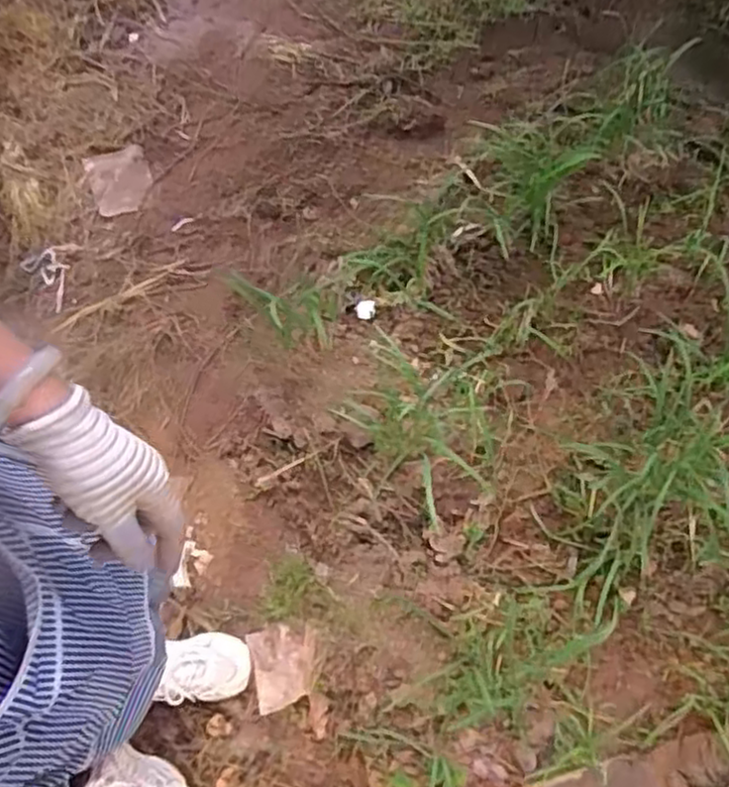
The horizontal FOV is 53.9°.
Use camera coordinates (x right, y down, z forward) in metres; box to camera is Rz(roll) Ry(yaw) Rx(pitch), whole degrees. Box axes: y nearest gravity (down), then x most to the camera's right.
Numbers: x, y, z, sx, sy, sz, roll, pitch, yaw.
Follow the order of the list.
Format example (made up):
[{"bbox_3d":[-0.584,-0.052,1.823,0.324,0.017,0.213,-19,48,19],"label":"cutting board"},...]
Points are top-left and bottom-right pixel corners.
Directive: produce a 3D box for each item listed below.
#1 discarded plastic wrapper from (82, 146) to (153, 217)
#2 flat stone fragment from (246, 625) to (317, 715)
[{"bbox_3d":[-0.569,-0.497,1.675,0.139,0.026,0.178,-22,65,-7],"label":"discarded plastic wrapper"},{"bbox_3d":[-0.134,0.444,1.175,0.118,0.020,0.129,-16,52,7],"label":"flat stone fragment"}]

